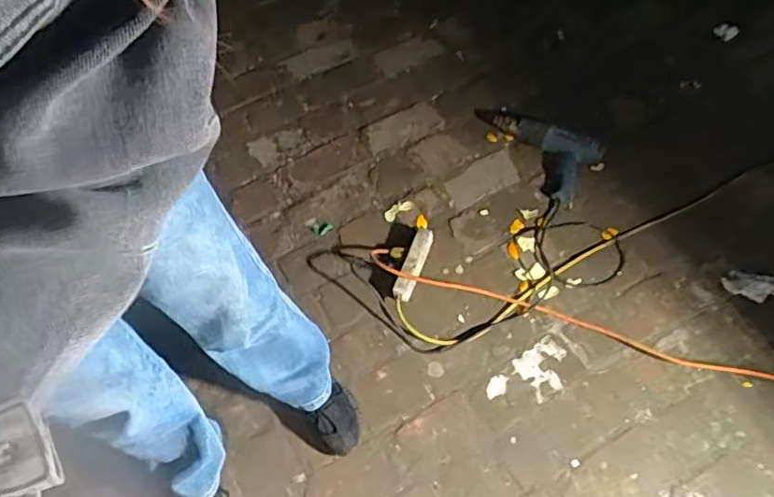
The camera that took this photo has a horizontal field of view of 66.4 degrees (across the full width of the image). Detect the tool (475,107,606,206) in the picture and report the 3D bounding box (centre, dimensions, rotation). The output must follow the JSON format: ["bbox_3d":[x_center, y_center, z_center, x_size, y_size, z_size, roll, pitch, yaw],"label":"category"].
[{"bbox_3d":[0.339,-0.265,1.427,0.119,0.124,0.353,-42,67,-15],"label":"tool"}]

